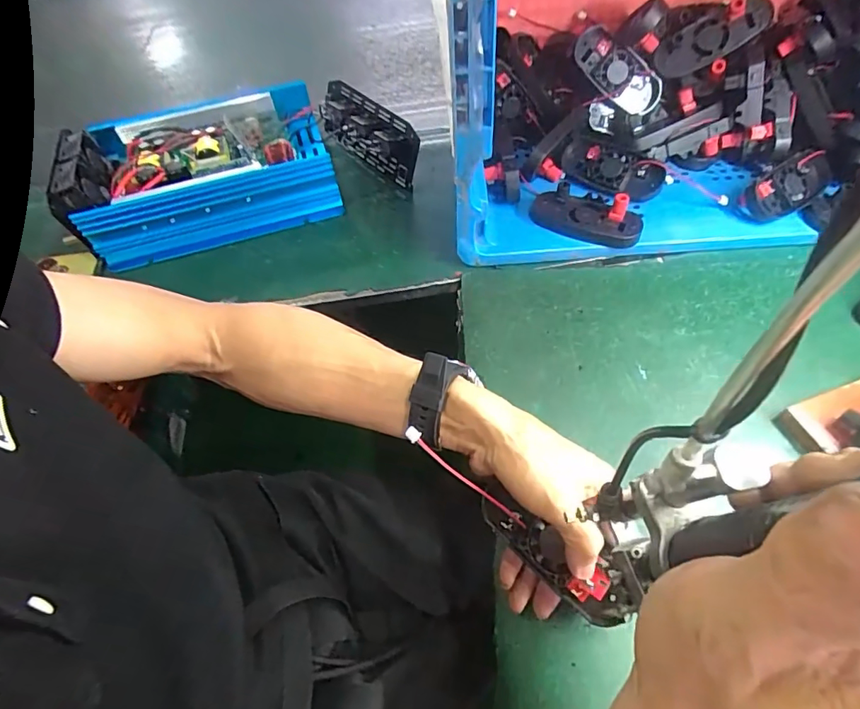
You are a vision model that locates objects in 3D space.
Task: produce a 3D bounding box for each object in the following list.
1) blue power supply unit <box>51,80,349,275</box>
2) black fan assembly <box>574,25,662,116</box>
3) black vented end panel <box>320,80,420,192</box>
[{"bbox_3d":[-0.287,-0.238,0.622,0.306,0.081,0.222,-19,54,-10],"label":"blue power supply unit"},{"bbox_3d":[0.226,-0.337,0.583,0.120,0.046,0.030,33,55,-16],"label":"black fan assembly"},{"bbox_3d":[-0.090,-0.288,0.644,0.065,0.064,0.187,-34,58,-20],"label":"black vented end panel"}]

